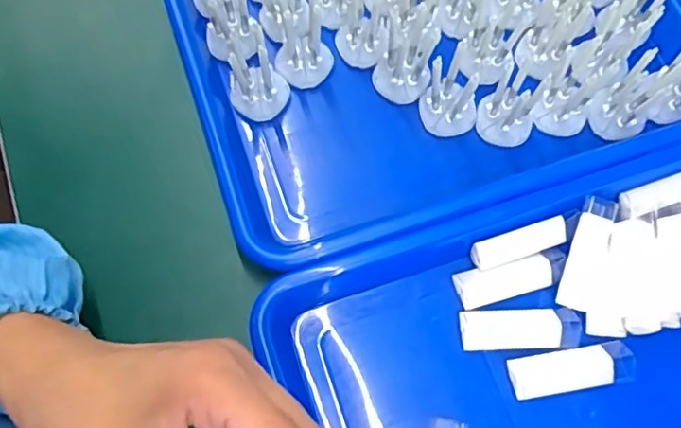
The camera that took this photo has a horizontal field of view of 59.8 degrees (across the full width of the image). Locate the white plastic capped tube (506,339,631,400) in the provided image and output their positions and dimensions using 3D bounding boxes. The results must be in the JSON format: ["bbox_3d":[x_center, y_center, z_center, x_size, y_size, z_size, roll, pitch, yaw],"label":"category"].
[{"bbox_3d":[0.129,0.087,0.332,0.067,0.011,0.023,-8,70,-5],"label":"white plastic capped tube"}]

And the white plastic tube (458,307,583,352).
[{"bbox_3d":[0.104,0.066,0.341,0.068,0.007,0.022,-2,69,-2],"label":"white plastic tube"}]

